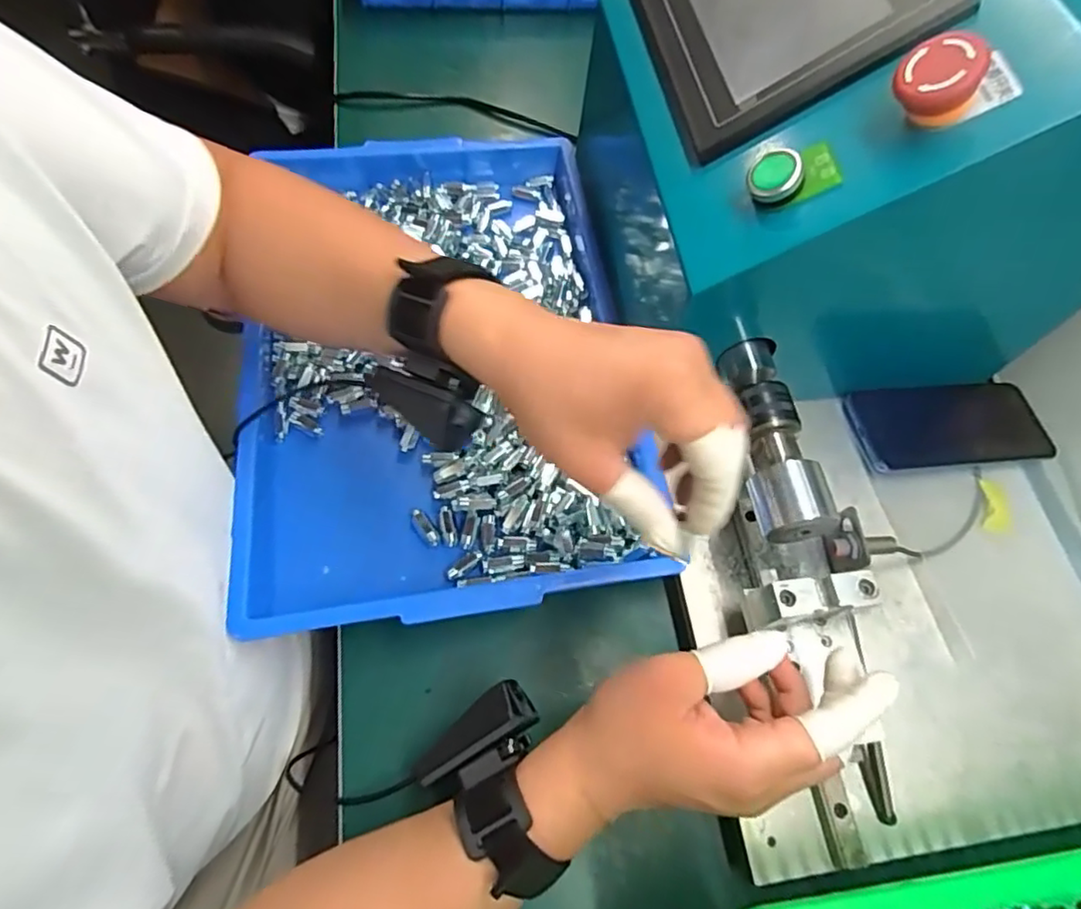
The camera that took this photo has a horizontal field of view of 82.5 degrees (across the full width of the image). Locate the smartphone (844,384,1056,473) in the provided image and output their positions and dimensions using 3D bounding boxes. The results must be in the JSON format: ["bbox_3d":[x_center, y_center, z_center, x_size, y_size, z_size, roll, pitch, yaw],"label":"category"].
[{"bbox_3d":[0.317,-0.025,0.475,0.154,0.010,0.071,-6,64,-7],"label":"smartphone"}]

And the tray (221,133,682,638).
[{"bbox_3d":[-0.082,-0.086,0.489,0.295,0.050,0.425,-5,64,-7],"label":"tray"}]

